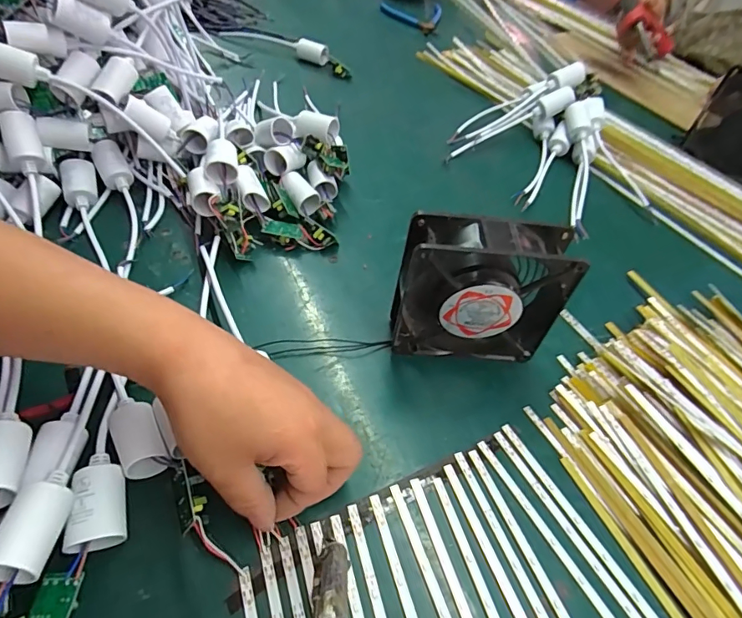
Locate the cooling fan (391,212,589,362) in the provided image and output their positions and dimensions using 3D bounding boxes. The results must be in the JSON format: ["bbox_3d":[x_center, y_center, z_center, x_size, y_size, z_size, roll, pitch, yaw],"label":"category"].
[{"bbox_3d":[0.081,-0.011,0.360,0.121,0.121,0.037,4,49,-5],"label":"cooling fan"}]

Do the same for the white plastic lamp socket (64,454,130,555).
[{"bbox_3d":[-0.162,0.114,0.280,0.030,0.027,0.051,-9,51,-16],"label":"white plastic lamp socket"}]

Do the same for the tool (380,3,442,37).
[{"bbox_3d":[0.097,-0.568,0.909,0.100,0.018,0.150,-25,56,-24],"label":"tool"}]

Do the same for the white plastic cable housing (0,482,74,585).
[{"bbox_3d":[-0.176,0.115,0.242,0.023,0.020,0.045,5,49,-4],"label":"white plastic cable housing"}]

